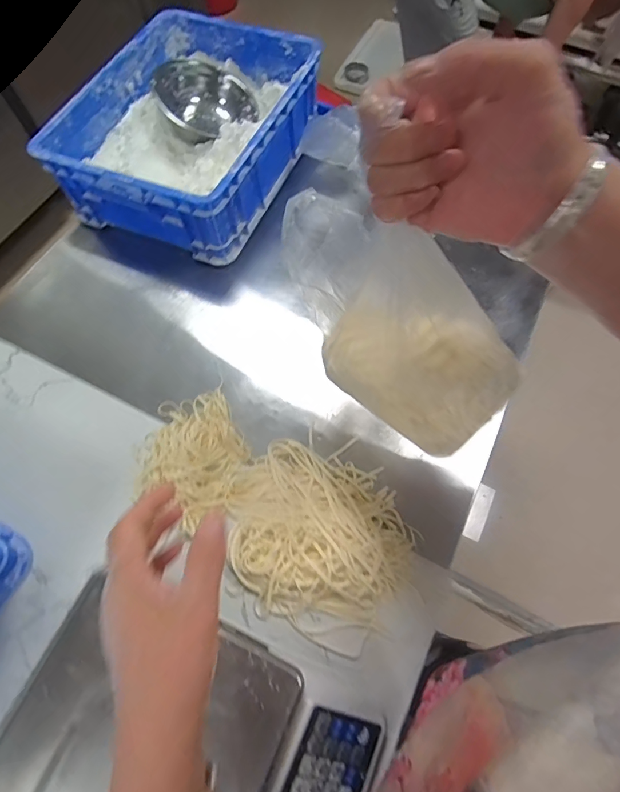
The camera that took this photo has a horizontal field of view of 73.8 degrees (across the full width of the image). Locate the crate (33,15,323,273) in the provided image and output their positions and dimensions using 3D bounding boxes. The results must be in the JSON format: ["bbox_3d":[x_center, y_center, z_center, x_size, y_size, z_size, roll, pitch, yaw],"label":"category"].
[{"bbox_3d":[-0.204,-0.474,0.737,0.339,0.122,0.433,20,69,9],"label":"crate"}]

